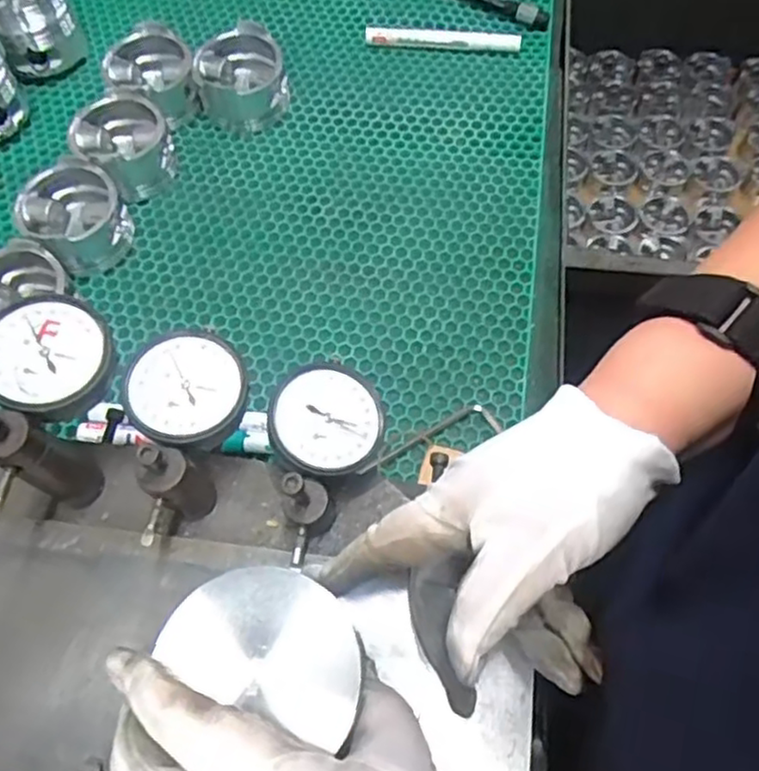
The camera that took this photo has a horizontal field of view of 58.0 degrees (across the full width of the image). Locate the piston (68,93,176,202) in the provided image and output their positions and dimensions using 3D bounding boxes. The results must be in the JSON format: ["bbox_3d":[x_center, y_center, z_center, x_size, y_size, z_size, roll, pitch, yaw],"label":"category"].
[{"bbox_3d":[-0.218,-0.207,0.585,0.074,0.054,0.077,-1,63,2],"label":"piston"}]

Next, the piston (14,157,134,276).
[{"bbox_3d":[-0.241,-0.133,0.545,0.073,0.056,0.069,-1,63,2],"label":"piston"}]

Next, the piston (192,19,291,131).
[{"bbox_3d":[-0.124,-0.277,0.622,0.079,0.053,0.079,-1,63,2],"label":"piston"}]

